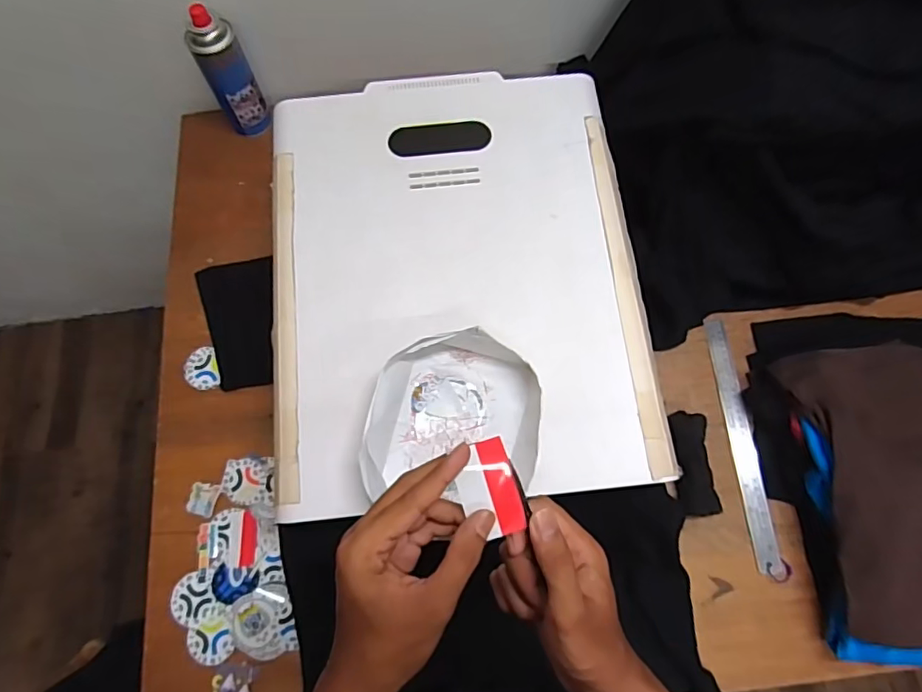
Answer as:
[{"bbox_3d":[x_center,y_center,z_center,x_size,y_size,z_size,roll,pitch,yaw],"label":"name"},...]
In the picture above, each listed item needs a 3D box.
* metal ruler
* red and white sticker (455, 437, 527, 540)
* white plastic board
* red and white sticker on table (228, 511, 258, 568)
[{"bbox_3d":[0.360,0.115,0.708,0.031,0.007,0.314,-4,70,0],"label":"metal ruler"},{"bbox_3d":[0.018,0.094,0.360,0.037,0.005,0.061,-17,92,3],"label":"red and white sticker"},{"bbox_3d":[-0.008,-0.087,0.611,0.394,0.024,0.496,-6,70,-1],"label":"white plastic board"},{"bbox_3d":[-0.267,0.236,0.674,0.035,0.004,0.064,-2,71,4],"label":"red and white sticker on table"}]

